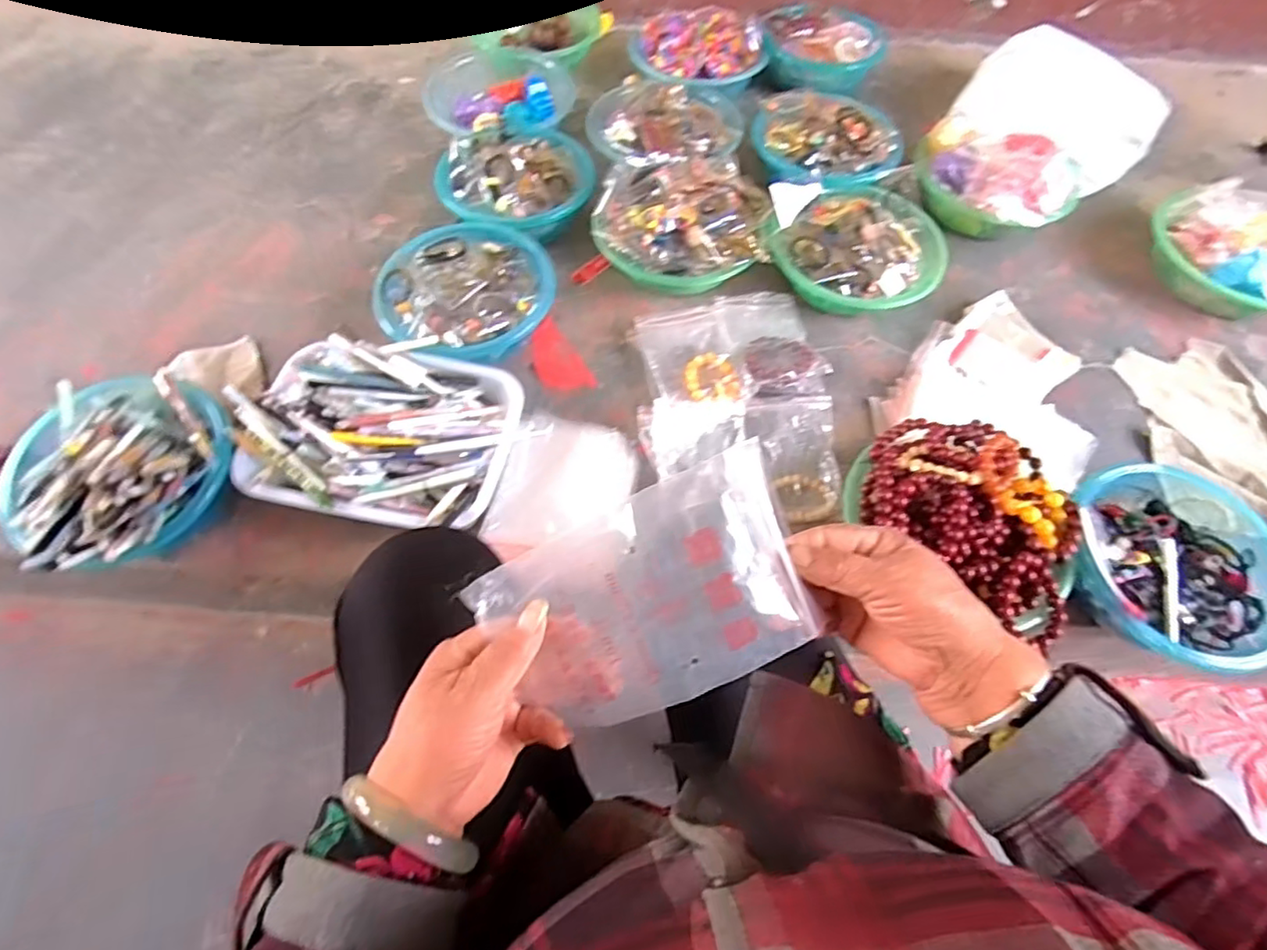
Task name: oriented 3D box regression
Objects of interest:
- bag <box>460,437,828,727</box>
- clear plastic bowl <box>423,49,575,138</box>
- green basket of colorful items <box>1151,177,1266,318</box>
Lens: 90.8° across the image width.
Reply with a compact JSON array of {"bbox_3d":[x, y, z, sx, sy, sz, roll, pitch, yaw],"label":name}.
[{"bbox_3d":[0.012,0.071,0.344,0.166,0.010,0.115,-25,96,-2],"label":"bag"},{"bbox_3d":[-0.235,-0.606,1.035,0.221,0.085,0.222,1,61,-2],"label":"clear plastic bowl"},{"bbox_3d":[0.863,-0.318,0.895,0.183,0.108,0.236,-23,65,-14],"label":"green basket of colorful items"}]

